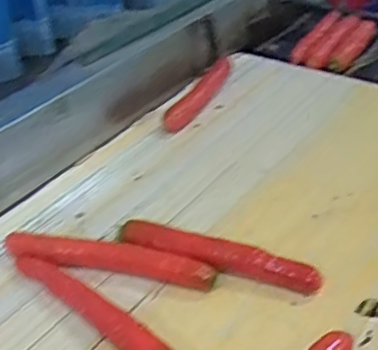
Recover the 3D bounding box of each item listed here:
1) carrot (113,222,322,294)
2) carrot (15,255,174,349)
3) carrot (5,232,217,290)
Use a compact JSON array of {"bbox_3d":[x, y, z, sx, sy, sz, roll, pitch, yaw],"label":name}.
[{"bbox_3d":[0.031,0.095,0.724,0.236,0.034,0.037,10,33,21],"label":"carrot"},{"bbox_3d":[-0.098,0.143,0.670,0.259,0.034,0.030,25,41,39],"label":"carrot"},{"bbox_3d":[-0.095,0.100,0.734,0.253,0.031,0.029,5,32,14],"label":"carrot"}]

